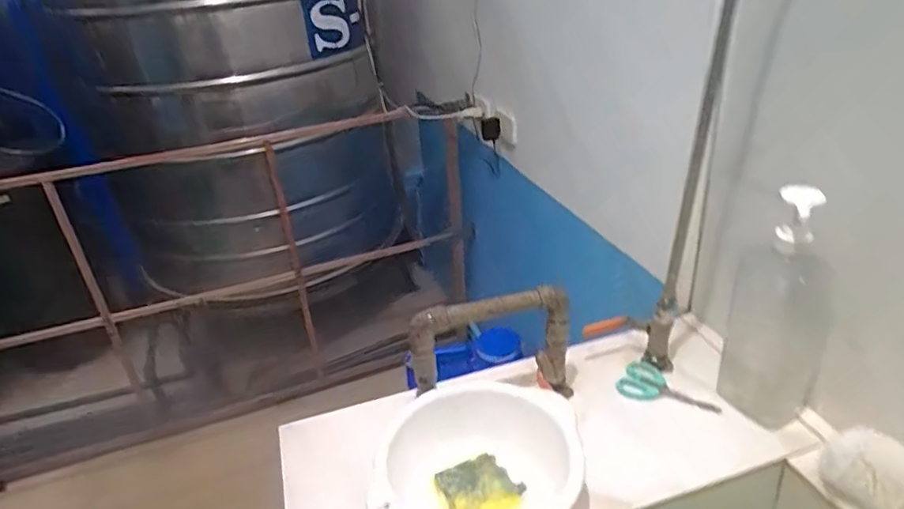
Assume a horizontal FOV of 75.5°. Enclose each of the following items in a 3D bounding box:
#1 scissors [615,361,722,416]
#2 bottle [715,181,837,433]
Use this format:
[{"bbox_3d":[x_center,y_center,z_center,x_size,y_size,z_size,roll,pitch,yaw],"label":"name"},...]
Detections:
[{"bbox_3d":[0.282,0.170,0.760,0.123,0.017,0.071,6,31,20],"label":"scissors"},{"bbox_3d":[0.370,0.063,0.659,0.073,0.285,0.080,-9,29,-7],"label":"bottle"}]

